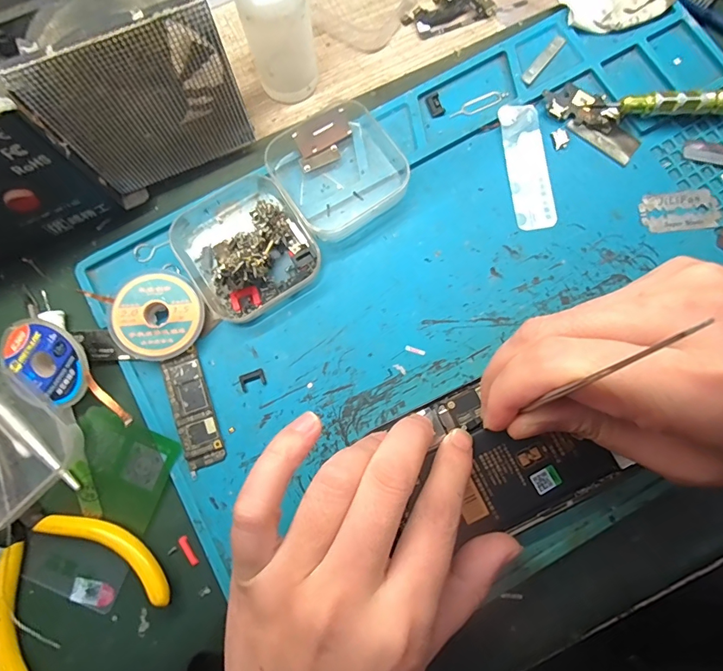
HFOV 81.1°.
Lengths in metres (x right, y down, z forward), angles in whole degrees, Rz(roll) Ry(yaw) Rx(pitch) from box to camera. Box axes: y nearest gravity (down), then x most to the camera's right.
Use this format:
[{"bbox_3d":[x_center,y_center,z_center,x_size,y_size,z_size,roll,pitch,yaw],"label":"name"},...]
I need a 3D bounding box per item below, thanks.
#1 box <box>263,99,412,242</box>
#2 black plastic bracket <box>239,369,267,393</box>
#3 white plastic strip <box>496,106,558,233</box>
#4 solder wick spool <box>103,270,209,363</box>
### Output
[{"bbox_3d":[-0.013,-0.090,0.227,0.065,0.019,0.062,-29,81,-4],"label":"box"},{"bbox_3d":[-0.056,0.023,0.214,0.013,0.004,0.009,-21,80,-3],"label":"black plastic bracket"},{"bbox_3d":[0.091,-0.093,0.232,0.021,0.005,0.071,-8,80,-1],"label":"white plastic strip"},{"bbox_3d":[-0.102,-0.009,0.215,0.044,0.014,0.043,0,80,1],"label":"solder wick spool"}]

